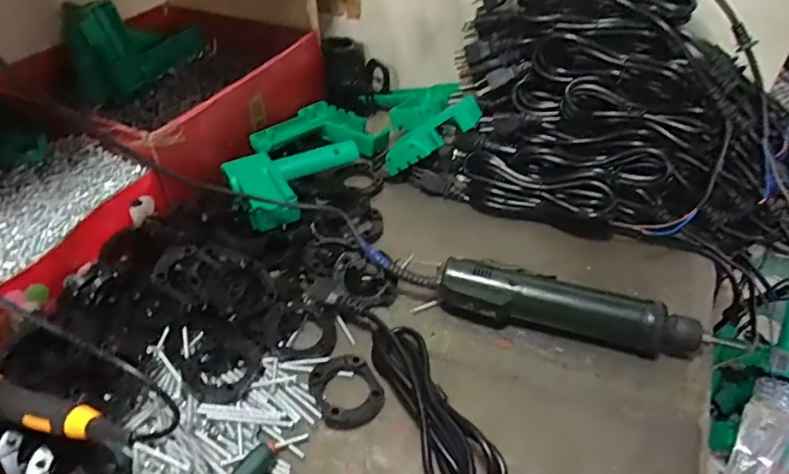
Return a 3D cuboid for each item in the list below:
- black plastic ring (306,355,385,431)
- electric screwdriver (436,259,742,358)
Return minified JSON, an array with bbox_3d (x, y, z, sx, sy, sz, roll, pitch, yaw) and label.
[{"bbox_3d":[-0.037,0.115,0.408,0.049,0.012,0.059,-21,47,-22],"label":"black plastic ring"},{"bbox_3d":[0.149,0.063,0.455,0.224,0.039,0.044,12,44,12],"label":"electric screwdriver"}]

